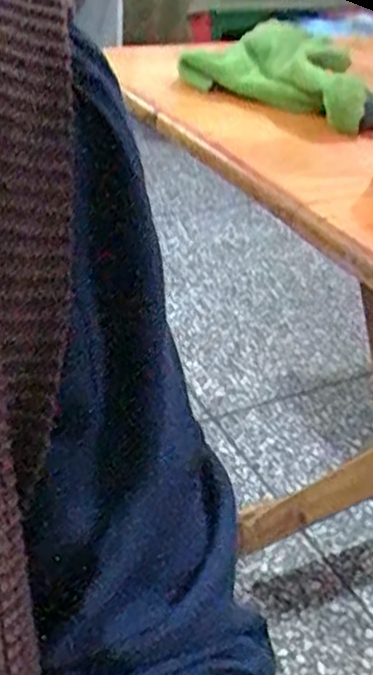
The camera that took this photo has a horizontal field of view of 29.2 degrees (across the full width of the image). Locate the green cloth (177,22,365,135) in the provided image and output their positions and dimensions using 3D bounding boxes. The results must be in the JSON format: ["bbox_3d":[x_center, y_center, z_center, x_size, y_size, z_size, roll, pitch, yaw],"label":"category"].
[{"bbox_3d":[0.069,-0.222,0.588,0.056,0.053,0.192,-16,39,-29],"label":"green cloth"}]

